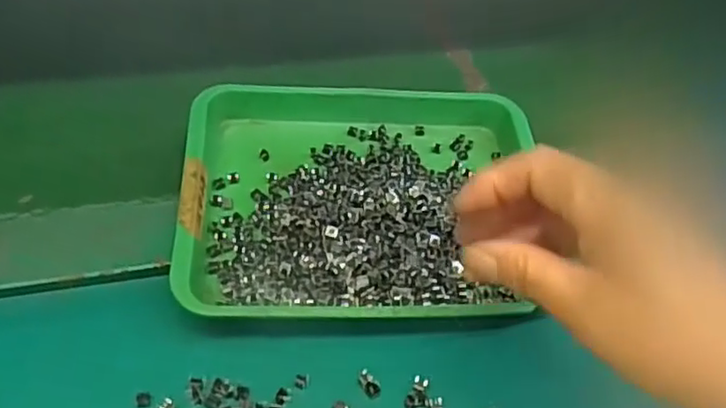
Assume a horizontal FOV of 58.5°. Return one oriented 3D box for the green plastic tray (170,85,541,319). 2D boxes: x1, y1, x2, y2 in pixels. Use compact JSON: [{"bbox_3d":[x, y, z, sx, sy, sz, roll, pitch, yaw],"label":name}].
[{"bbox_3d":[0.000,-0.009,0.389,0.202,0.031,0.174,1,46,-6],"label":"green plastic tray"}]

